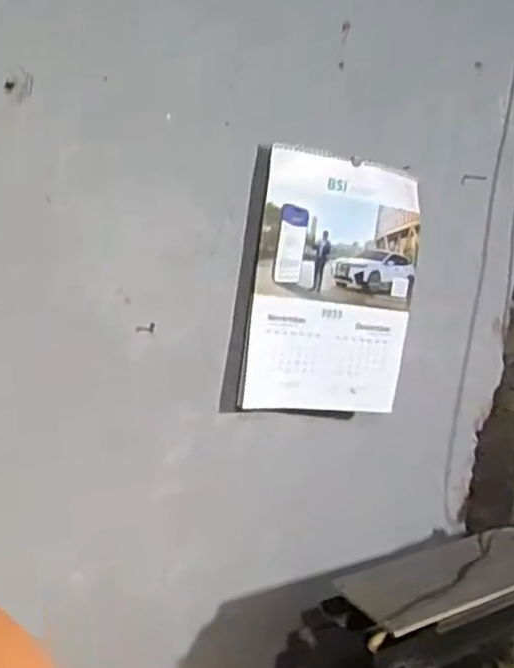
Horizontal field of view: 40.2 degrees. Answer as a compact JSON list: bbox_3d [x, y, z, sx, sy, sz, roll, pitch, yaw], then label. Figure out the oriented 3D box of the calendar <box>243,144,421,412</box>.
[{"bbox_3d":[0.139,-0.079,1.156,0.284,0.407,0.033,4,6,-23],"label":"calendar"}]

